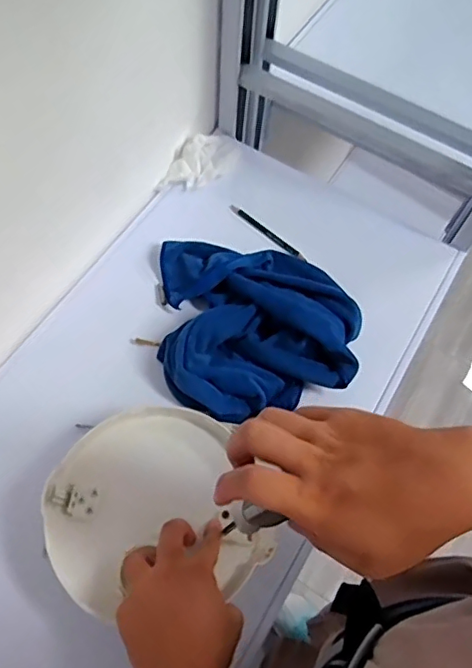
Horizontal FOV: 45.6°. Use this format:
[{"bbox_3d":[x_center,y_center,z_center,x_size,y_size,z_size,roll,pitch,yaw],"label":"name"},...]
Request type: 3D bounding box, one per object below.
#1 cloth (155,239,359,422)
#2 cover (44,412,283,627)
[{"bbox_3d":[0.026,-0.018,0.666,0.233,0.064,0.239,1,63,-3],"label":"cloth"},{"bbox_3d":[-0.083,0.166,0.549,0.188,0.038,0.185,1,63,-2],"label":"cover"}]

